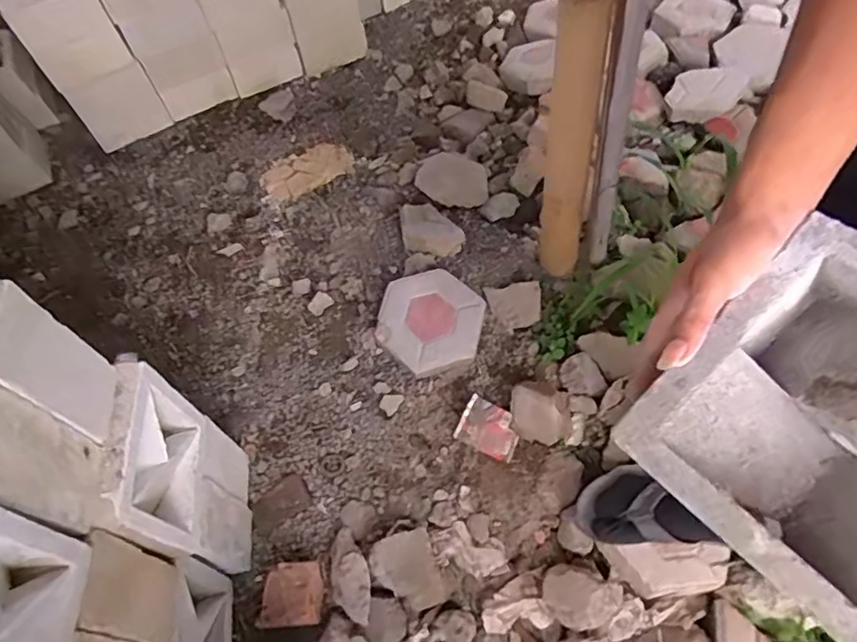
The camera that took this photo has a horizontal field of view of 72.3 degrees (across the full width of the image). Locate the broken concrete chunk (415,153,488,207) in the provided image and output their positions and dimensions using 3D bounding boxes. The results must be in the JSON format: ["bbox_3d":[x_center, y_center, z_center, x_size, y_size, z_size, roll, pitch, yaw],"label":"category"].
[{"bbox_3d":[0.056,-0.343,1.410,0.162,0.057,0.162,-2,55,4],"label":"broken concrete chunk"}]

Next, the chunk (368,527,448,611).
[{"bbox_3d":[-0.034,0.402,0.933,0.103,0.066,0.115,-19,56,-8],"label":"chunk"}]

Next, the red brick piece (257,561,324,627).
[{"bbox_3d":[-0.219,0.440,0.941,0.099,0.046,0.093,-6,57,2],"label":"red brick piece"}]

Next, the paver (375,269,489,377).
[{"bbox_3d":[0.006,0.000,1.166,0.211,0.058,0.197,-23,72,-13],"label":"paver"}]

